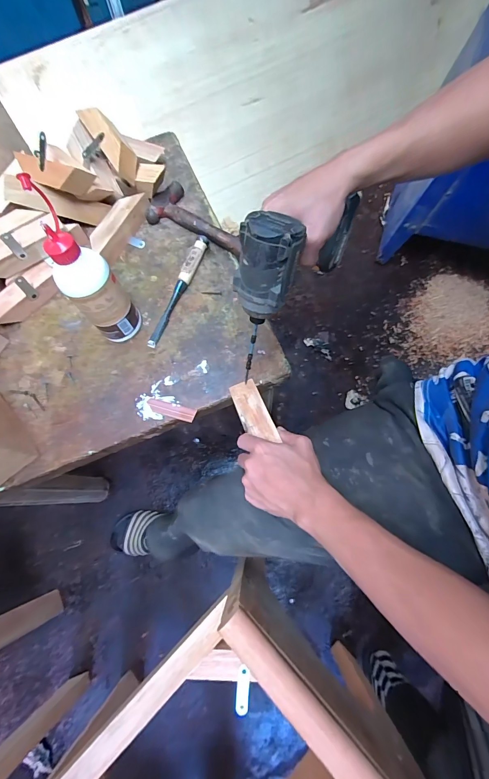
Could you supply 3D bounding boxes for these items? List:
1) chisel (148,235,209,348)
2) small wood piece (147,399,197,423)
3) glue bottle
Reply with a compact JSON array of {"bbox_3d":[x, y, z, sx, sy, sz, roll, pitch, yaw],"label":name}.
[{"bbox_3d":[-0.110,-0.168,0.548,0.020,0.024,0.214,20,74,8],"label":"chisel"},{"bbox_3d":[-0.112,0.031,0.496,0.076,0.004,0.020,15,73,7],"label":"small wood piece"},{"bbox_3d":[-0.208,-0.143,0.434,0.068,0.230,0.060,-37,75,-9],"label":"glue bottle"}]

